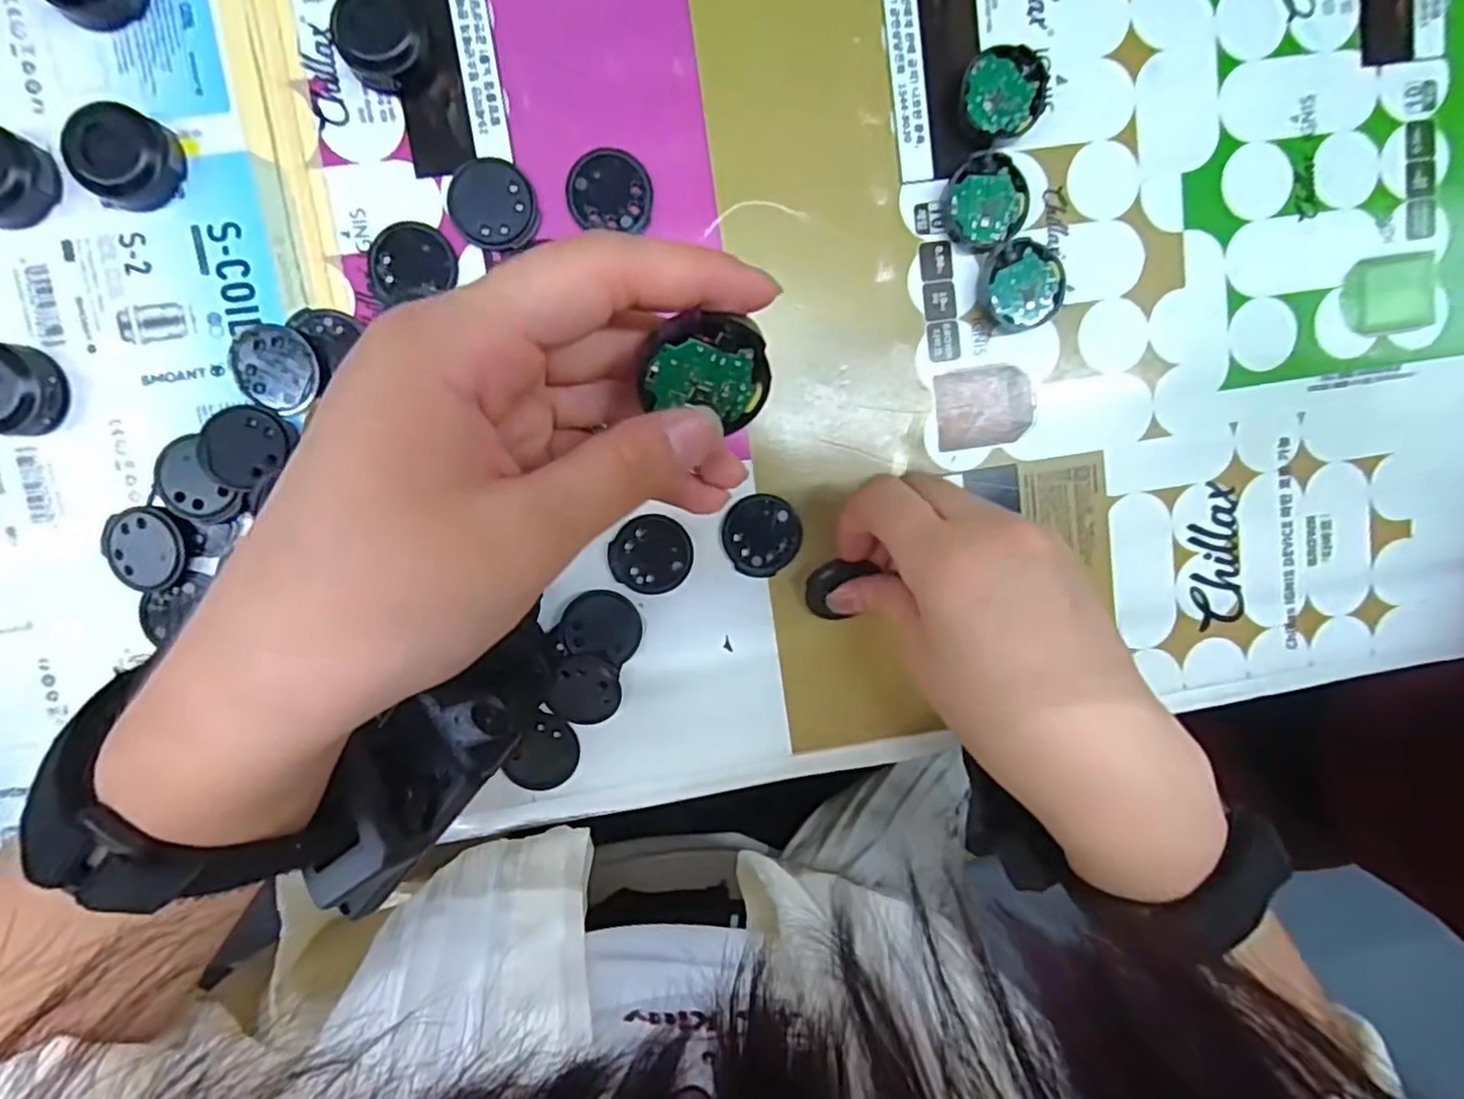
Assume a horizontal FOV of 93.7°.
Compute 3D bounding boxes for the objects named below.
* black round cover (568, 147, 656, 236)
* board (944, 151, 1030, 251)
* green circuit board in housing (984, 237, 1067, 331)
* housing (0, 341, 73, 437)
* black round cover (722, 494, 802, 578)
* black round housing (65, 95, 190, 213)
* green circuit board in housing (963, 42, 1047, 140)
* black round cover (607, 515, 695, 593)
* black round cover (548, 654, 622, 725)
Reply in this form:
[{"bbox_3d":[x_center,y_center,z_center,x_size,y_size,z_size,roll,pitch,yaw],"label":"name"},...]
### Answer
[{"bbox_3d":[-0.043,-0.126,0.240,0.029,0.004,0.028,0,97,-4],"label":"black round cover"},{"bbox_3d":[0.091,-0.124,0.247,0.028,0.010,0.033,2,97,-4],"label":"board"},{"bbox_3d":[0.106,-0.096,0.252,0.030,0.010,0.029,-39,98,1],"label":"green circuit board in housing"},{"bbox_3d":[-0.241,-0.053,0.228,0.029,0.015,0.030,0,97,-4],"label":"housing"},{"bbox_3d":[0.012,-0.005,0.257,0.029,0.004,0.030,0,97,-4],"label":"black round cover"},{"bbox_3d":[-0.197,-0.127,0.224,0.028,0.012,0.030,0,97,-4],"label":"black round housing"},{"bbox_3d":[0.095,-0.160,0.243,0.029,0.010,0.029,-2,97,-4],"label":"green circuit board in housing"},{"bbox_3d":[-0.030,0.002,0.255,0.030,0.004,0.028,0,97,-4],"label":"black round cover"},{"bbox_3d":[-0.054,0.053,0.257,0.025,0.006,0.027,0,97,-4],"label":"black round cover"}]

